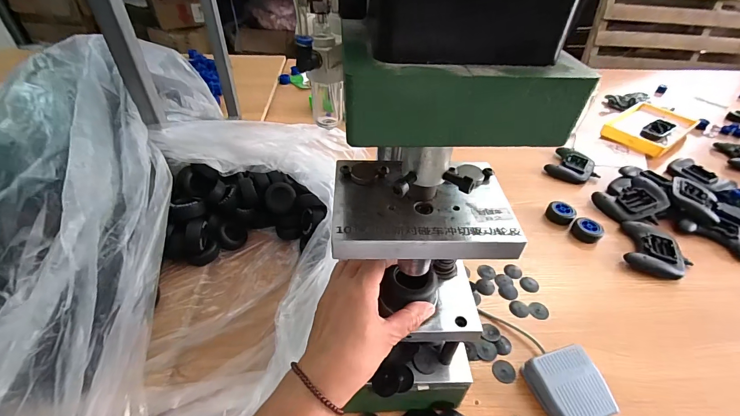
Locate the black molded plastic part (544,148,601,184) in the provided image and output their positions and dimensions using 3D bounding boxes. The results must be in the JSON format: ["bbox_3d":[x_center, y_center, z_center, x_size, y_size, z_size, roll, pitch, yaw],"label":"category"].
[{"bbox_3d":[0.495,-0.101,0.839,0.106,0.024,0.117,30,49,27],"label":"black molded plastic part"}]

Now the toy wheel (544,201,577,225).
[{"bbox_3d":[0.388,0.010,0.705,0.050,0.029,0.050,2,42,-1],"label":"toy wheel"}]

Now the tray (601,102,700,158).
[{"bbox_3d":[0.789,-0.226,0.985,0.268,0.051,0.159,-26,49,-28],"label":"tray"}]

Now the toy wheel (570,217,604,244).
[{"bbox_3d":[0.422,0.041,0.670,0.046,0.029,0.046,2,42,-1],"label":"toy wheel"}]

